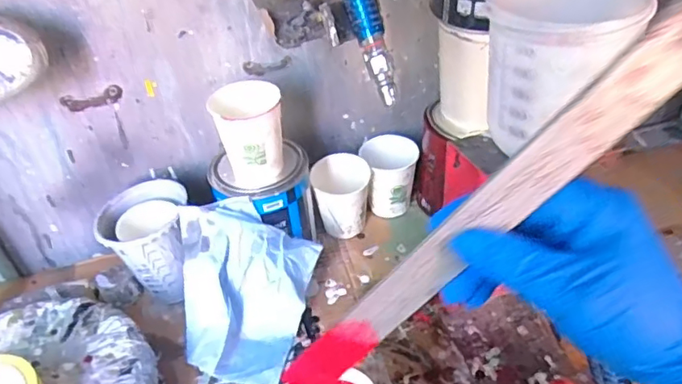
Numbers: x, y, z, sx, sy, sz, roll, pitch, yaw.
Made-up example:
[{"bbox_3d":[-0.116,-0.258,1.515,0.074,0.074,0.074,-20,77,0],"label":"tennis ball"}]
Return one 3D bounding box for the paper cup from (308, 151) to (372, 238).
[{"bbox_3d":[0.002,0.004,0.677,0.065,0.084,0.067,-3,41,2],"label":"paper cup"}]

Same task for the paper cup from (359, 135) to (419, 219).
[{"bbox_3d":[0.061,-0.019,0.694,0.063,0.082,0.062,-3,41,2],"label":"paper cup"}]

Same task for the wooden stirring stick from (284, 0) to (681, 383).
[{"bbox_3d":[0.079,0.000,0.254,0.030,0.339,0.008,26,32,-26],"label":"wooden stirring stick"}]

